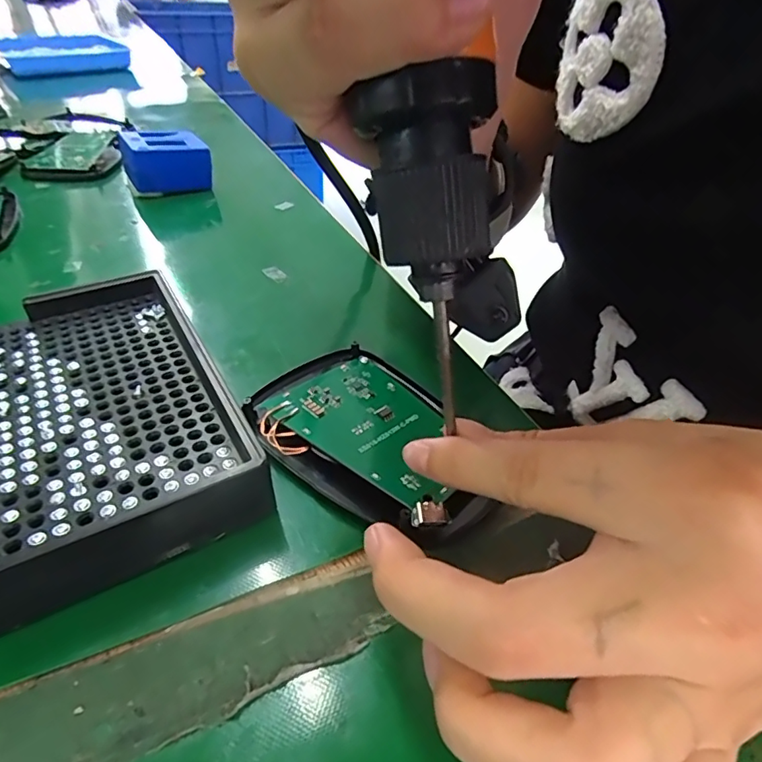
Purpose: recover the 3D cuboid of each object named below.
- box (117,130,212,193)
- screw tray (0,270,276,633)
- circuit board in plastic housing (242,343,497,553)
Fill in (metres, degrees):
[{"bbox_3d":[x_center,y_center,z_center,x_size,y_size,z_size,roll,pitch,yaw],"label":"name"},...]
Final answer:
[{"bbox_3d":[-0.156,-0.157,0.379,0.056,0.038,0.046,-18,43,-27],"label":"box"},{"bbox_3d":[-0.105,0.011,0.182,0.090,0.022,0.142,-18,43,-27],"label":"screw tray"},{"bbox_3d":[-0.006,0.019,0.186,0.062,0.013,0.102,-20,44,-29],"label":"circuit board in plastic housing"}]

